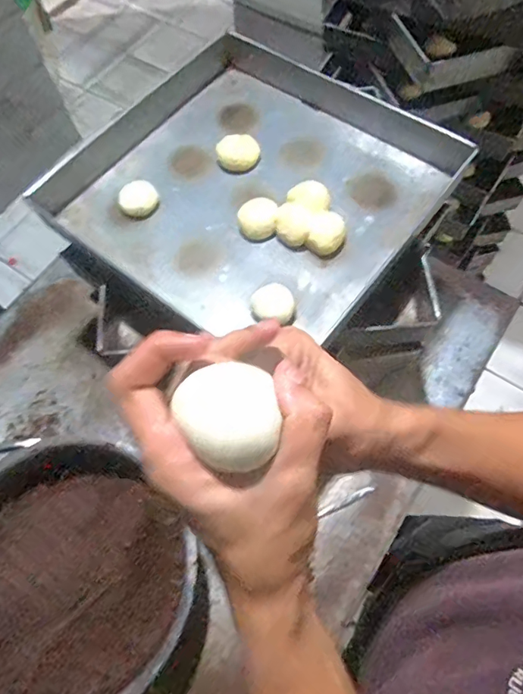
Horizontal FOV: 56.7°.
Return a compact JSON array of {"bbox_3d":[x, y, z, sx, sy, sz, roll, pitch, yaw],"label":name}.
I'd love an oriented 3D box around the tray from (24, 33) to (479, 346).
[{"bbox_3d":[-0.037,-0.248,0.729,0.513,0.081,0.452,37,72,17],"label":"tray"}]

